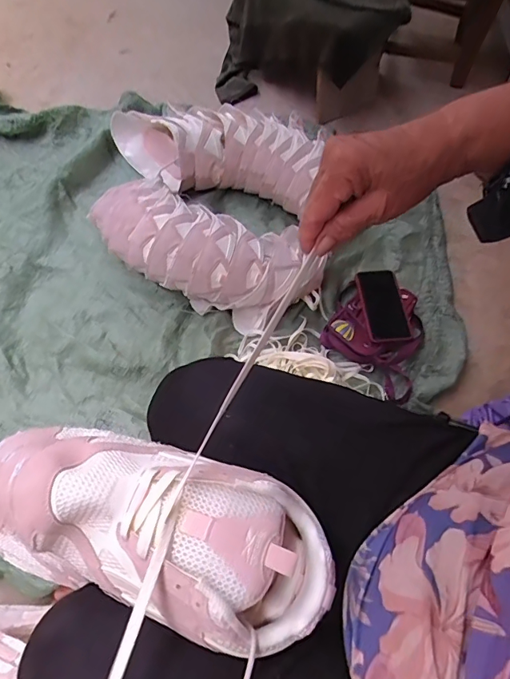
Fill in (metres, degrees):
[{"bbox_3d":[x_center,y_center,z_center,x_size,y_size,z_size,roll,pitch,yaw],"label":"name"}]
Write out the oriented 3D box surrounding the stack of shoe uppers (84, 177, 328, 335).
[{"bbox_3d":[-0.098,-0.165,0.877,0.430,0.145,0.177,27,66,8],"label":"stack of shoe uppers"}]

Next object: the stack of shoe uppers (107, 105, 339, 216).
[{"bbox_3d":[-0.084,-0.431,1.016,0.469,0.136,0.205,12,65,1],"label":"stack of shoe uppers"}]

